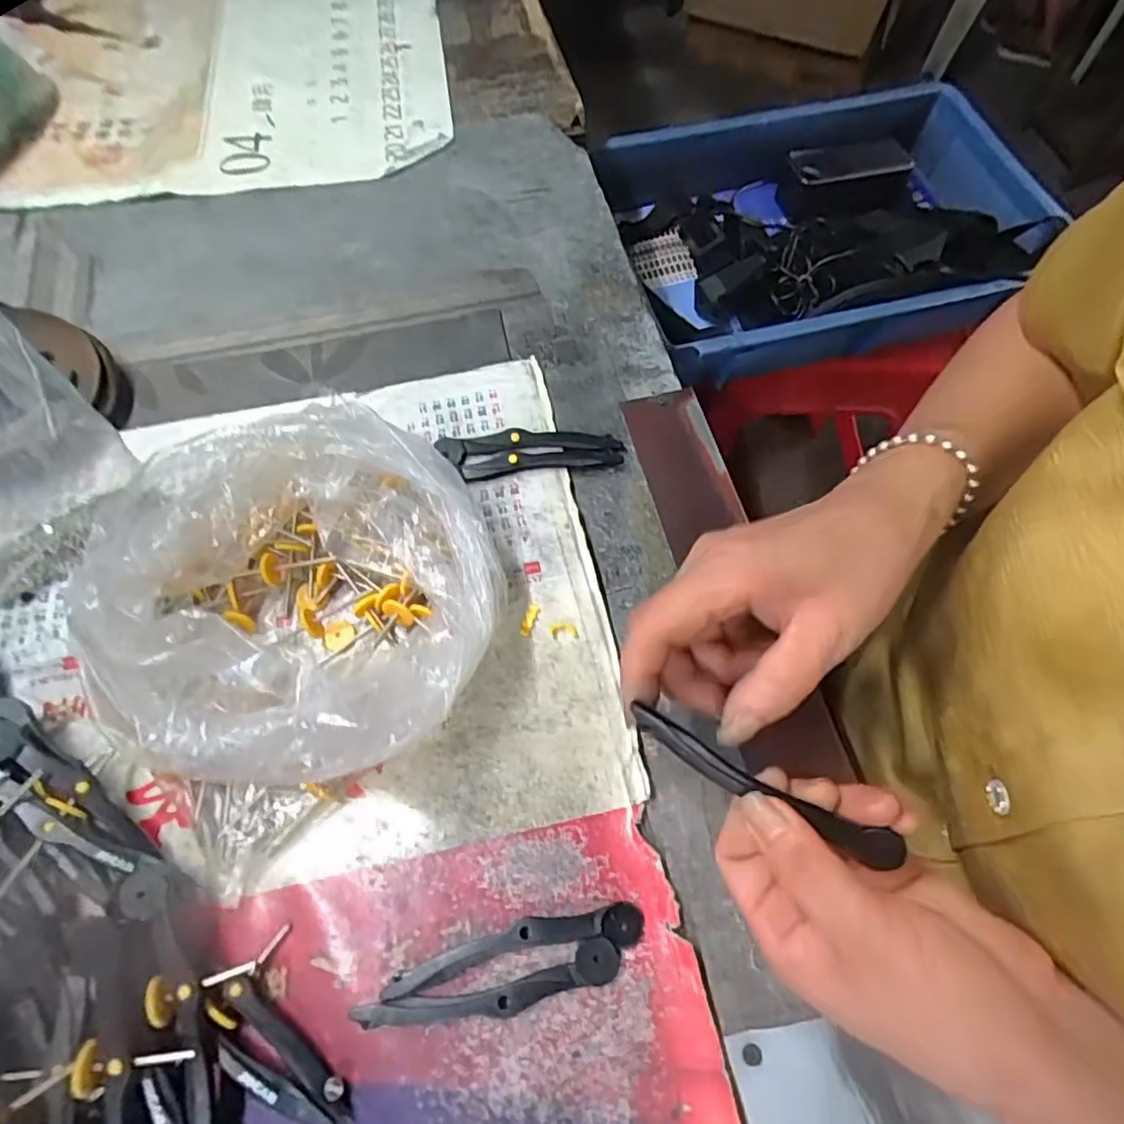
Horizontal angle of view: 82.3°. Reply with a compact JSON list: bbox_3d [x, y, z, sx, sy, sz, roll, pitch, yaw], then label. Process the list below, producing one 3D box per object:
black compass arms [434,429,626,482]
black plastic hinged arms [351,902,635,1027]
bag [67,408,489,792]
[{"bbox_3d":[-0.018,-0.066,0.384,0.106,0.008,0.028,-6,65,-3],"label":"black compass arms"},{"bbox_3d":[-0.025,0.175,0.275,0.122,0.007,0.030,-15,66,-7],"label":"black plastic hinged arms"},{"bbox_3d":[-0.121,0.016,0.313,0.174,0.073,0.164,-22,67,-10],"label":"bag"}]

